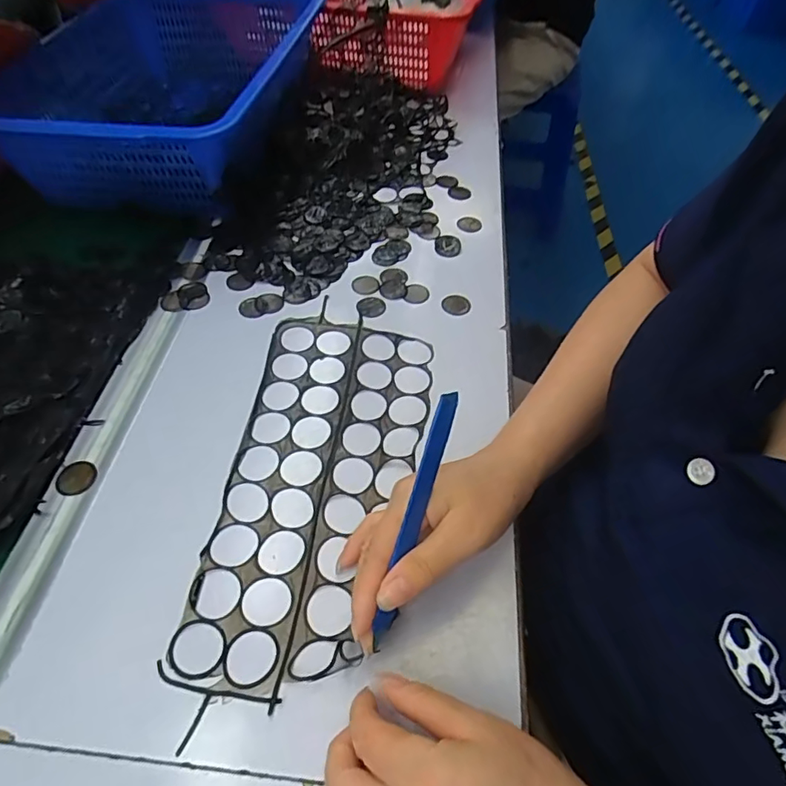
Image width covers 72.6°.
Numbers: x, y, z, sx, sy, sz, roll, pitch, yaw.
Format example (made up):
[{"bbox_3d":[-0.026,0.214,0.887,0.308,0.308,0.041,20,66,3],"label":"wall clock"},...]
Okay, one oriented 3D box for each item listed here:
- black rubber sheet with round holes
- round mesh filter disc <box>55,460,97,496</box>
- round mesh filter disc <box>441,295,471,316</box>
[{"bbox_3d":[-0.053,0.056,0.401,0.137,0.008,0.309,6,52,3],"label":"black rubber sheet with round holes"},{"bbox_3d":[-0.234,0.062,0.396,0.027,0.004,0.029,1,52,-2],"label":"round mesh filter disc"},{"bbox_3d":[0.062,-0.086,0.525,0.028,0.005,0.025,19,53,12],"label":"round mesh filter disc"}]

